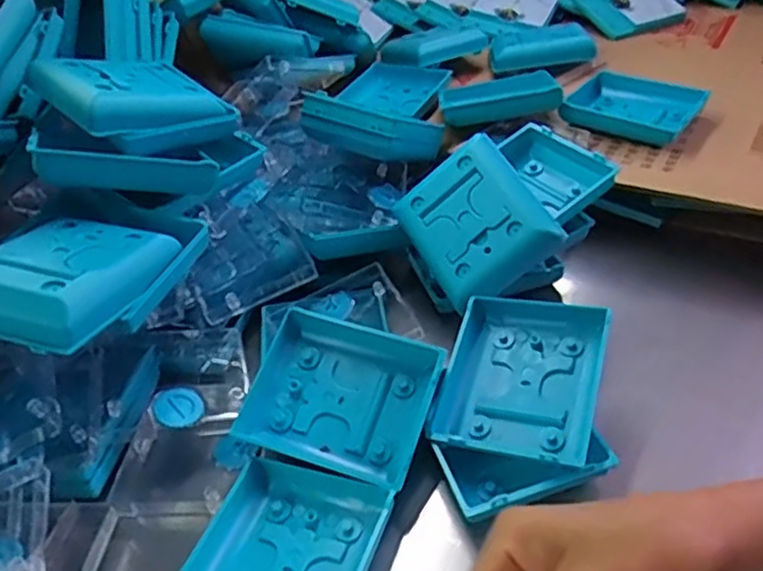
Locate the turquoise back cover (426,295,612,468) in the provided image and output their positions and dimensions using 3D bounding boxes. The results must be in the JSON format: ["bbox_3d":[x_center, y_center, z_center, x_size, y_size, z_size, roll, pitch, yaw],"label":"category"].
[{"bbox_3d":[0.089,0.058,0.435,0.096,0.022,0.110,8,55,22],"label":"turquoise back cover"}]

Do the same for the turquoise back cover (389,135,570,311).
[{"bbox_3d":[0.066,-0.046,0.492,0.093,0.020,0.111,-41,61,14],"label":"turquoise back cover"}]

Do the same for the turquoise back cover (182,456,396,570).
[{"bbox_3d":[-0.055,0.149,0.373,0.095,0.021,0.118,9,40,20],"label":"turquoise back cover"}]

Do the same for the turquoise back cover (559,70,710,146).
[{"bbox_3d":[0.232,-0.168,0.640,0.122,0.030,0.093,21,45,32],"label":"turquoise back cover"}]

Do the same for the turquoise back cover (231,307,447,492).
[{"bbox_3d":[-0.027,0.070,0.436,0.117,0.022,0.093,15,67,16],"label":"turquoise back cover"}]

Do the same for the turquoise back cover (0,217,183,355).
[{"bbox_3d":[-0.184,-0.008,0.384,0.088,0.028,0.105,5,39,15],"label":"turquoise back cover"}]

